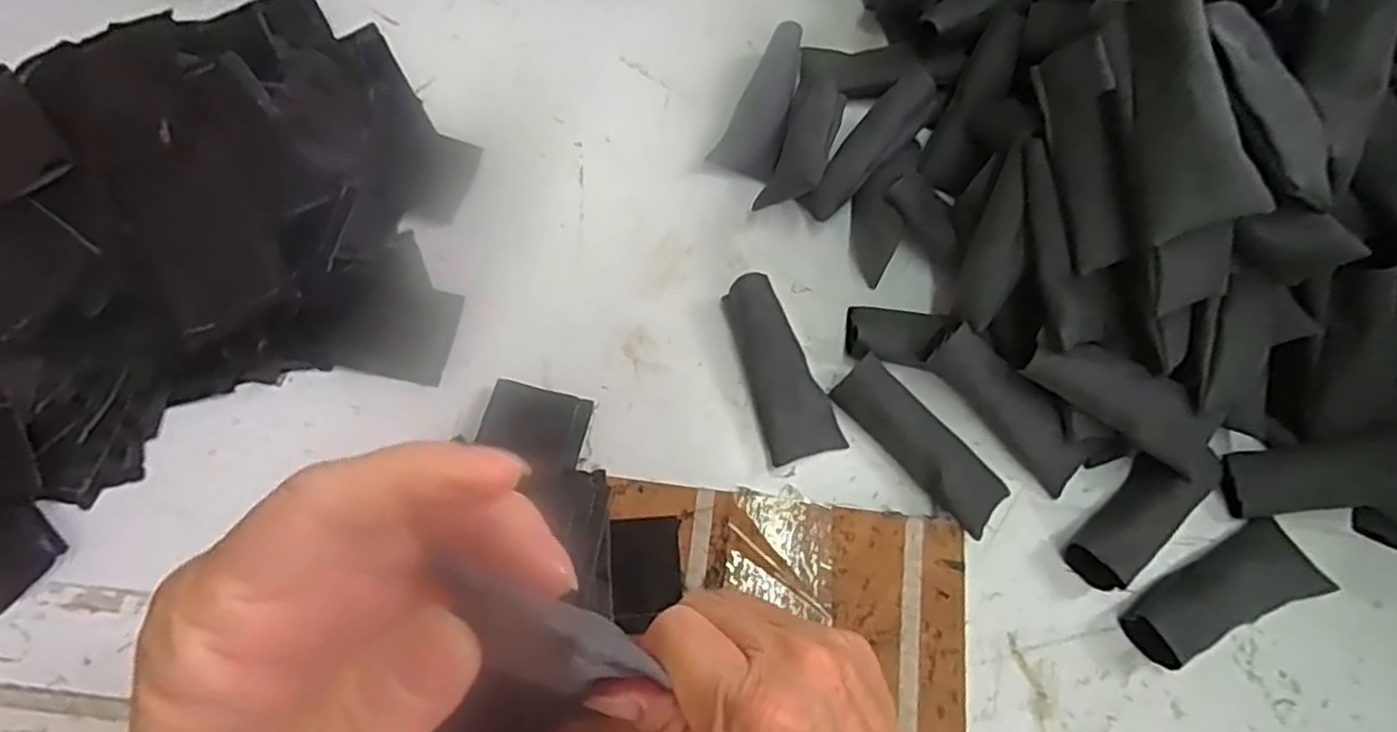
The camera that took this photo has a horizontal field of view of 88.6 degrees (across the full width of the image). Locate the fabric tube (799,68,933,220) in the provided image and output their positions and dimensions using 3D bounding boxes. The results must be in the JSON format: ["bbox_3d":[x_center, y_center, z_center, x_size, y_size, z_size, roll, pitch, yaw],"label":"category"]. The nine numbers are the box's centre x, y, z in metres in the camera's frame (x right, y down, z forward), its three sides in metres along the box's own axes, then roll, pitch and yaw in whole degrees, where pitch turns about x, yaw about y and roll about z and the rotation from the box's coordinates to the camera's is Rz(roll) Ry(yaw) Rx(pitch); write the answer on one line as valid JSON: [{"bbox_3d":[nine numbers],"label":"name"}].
[{"bbox_3d":[0.103,-0.134,0.435,0.026,0.017,0.108,39,88,12],"label":"fabric tube"}]

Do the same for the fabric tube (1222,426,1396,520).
[{"bbox_3d":[0.328,0.053,0.367,0.102,0.018,0.036,-13,68,19],"label":"fabric tube"}]

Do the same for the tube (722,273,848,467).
[{"bbox_3d":[0.043,0.001,0.399,0.041,0.025,0.103,-19,71,-9],"label":"tube"}]

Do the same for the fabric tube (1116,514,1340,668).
[{"bbox_3d":[0.263,0.111,0.358,0.103,0.025,0.040,-20,71,-9],"label":"fabric tube"}]

